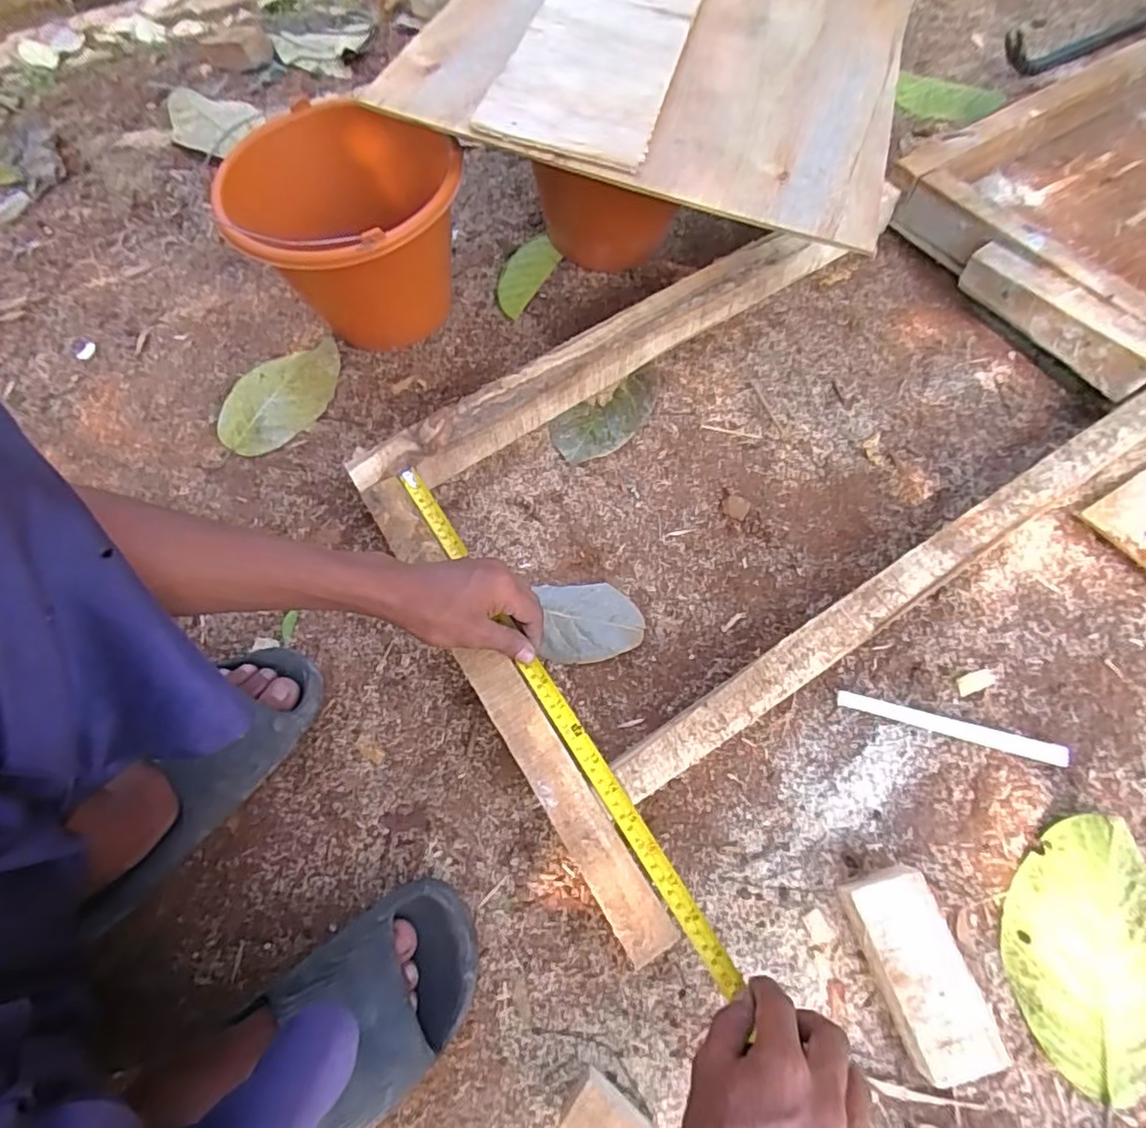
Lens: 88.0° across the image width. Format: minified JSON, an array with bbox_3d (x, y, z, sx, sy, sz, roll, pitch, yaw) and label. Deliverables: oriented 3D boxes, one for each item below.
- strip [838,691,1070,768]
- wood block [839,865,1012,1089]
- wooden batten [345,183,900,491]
[{"bbox_3d":[0.323,0.140,0.511,0.182,0.004,0.017,14,80,9],"label":"strip"},{"bbox_3d":[0.249,0.295,0.433,0.059,0.038,0.124,-17,67,-6],"label":"wood block"},{"bbox_3d":[0.095,-0.263,0.669,0.734,0.065,0.050,-31,69,-12],"label":"wooden batten"}]

